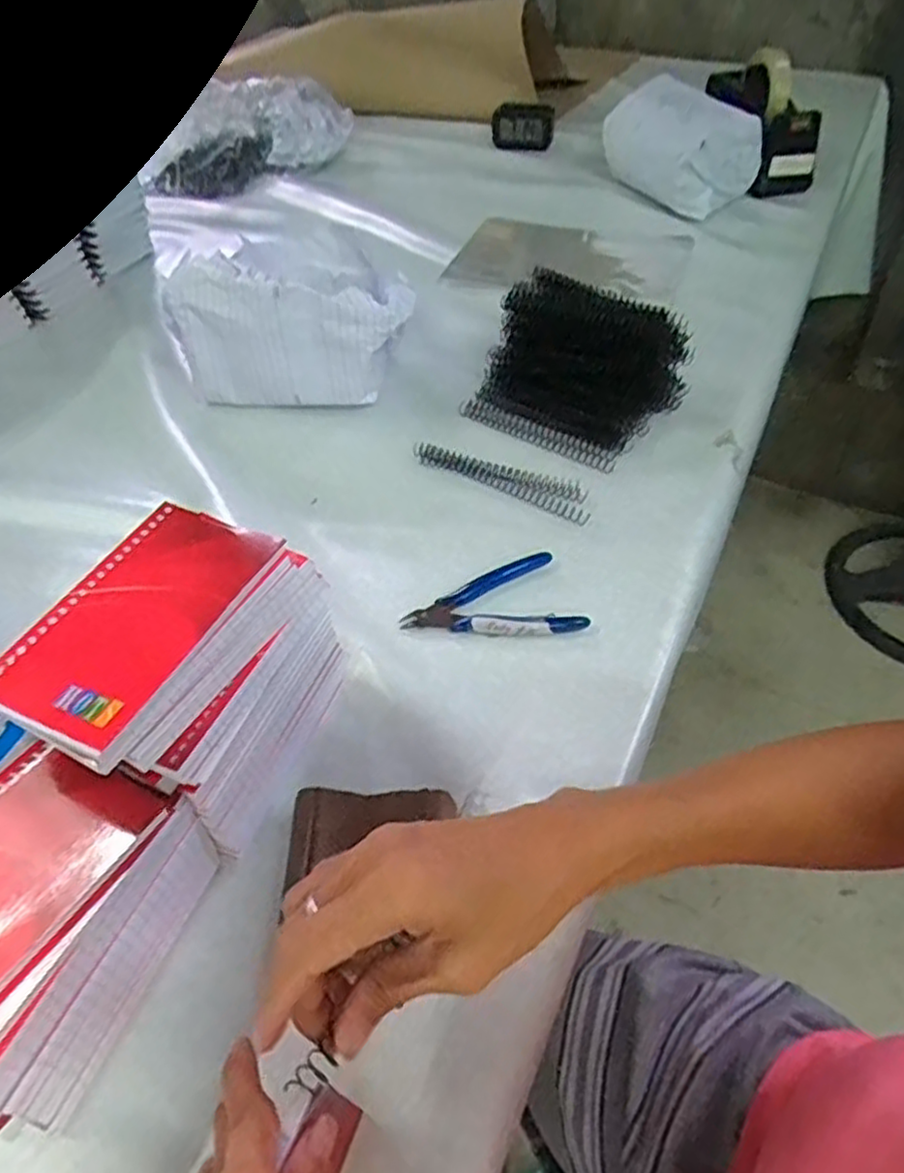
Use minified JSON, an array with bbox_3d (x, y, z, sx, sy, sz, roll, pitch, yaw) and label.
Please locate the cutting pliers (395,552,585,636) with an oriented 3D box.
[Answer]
[{"bbox_3d":[0.025,0.015,0.507,0.115,0.008,0.073,-15,48,-9],"label":"cutting pliers"}]

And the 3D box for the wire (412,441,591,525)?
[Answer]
[{"bbox_3d":[0.040,-0.094,0.600,0.166,0.015,0.033,25,54,25],"label":"wire"}]

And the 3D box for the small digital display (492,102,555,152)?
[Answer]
[{"bbox_3d":[0.103,-0.680,1.079,0.101,0.058,0.018,25,54,25],"label":"small digital display"}]

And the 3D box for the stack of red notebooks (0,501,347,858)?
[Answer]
[{"bbox_3d":[-0.135,0.054,0.393,0.085,0.148,0.145,18,51,19],"label":"stack of red notebooks"}]

